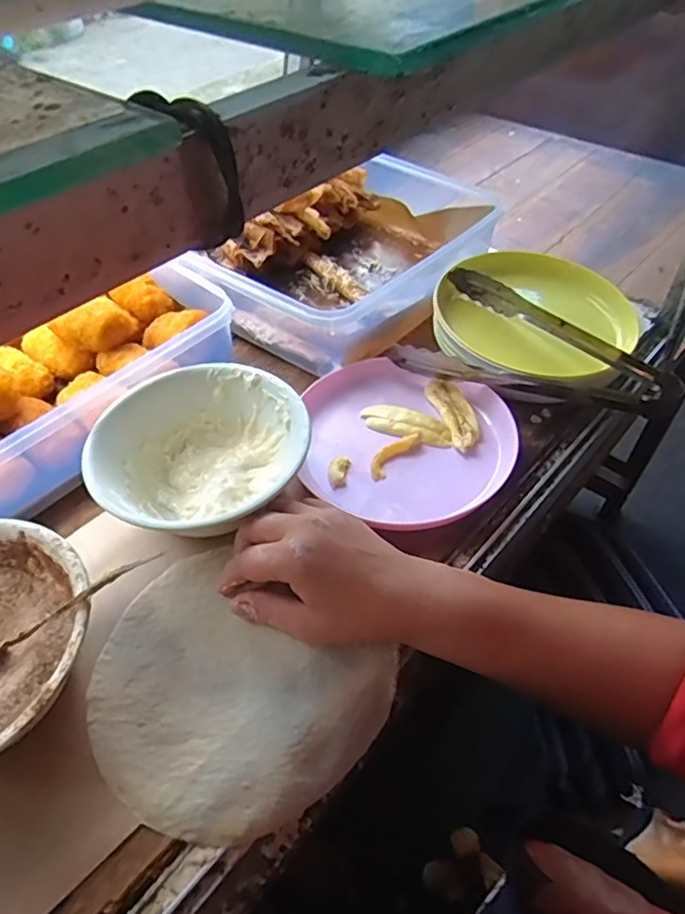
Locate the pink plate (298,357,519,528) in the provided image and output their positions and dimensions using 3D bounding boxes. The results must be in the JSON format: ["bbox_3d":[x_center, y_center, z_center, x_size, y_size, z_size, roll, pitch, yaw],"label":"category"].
[{"bbox_3d":[0.047,-0.016,0.482,0.159,0.030,0.172,-1,49,1],"label":"pink plate"}]

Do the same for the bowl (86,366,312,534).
[{"bbox_3d":[-0.106,-0.006,0.444,0.152,0.060,0.131,-18,51,-13],"label":"bowl"}]

